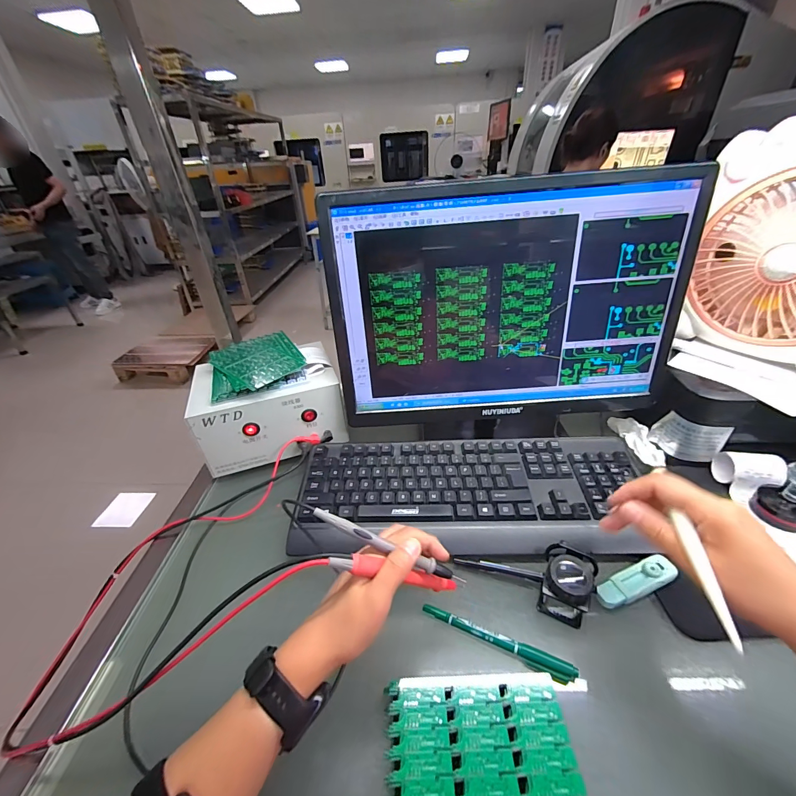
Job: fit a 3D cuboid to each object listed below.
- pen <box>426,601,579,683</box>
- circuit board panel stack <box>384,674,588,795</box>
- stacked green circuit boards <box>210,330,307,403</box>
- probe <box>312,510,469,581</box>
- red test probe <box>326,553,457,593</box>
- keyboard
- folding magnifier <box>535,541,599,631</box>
[{"bbox_3d":[0.089,0.226,0.327,0.136,0.016,0.013,12,38,22],"label":"pen"},{"bbox_3d":[0.060,0.265,0.262,0.131,0.030,0.088,-3,35,1],"label":"circuit board panel stack"},{"bbox_3d":[-0.213,-0.054,0.532,0.126,0.021,0.151,-17,37,-19],"label":"stacked green circuit boards"},{"bbox_3d":[-0.006,0.125,0.296,0.139,0.011,0.013,27,37,-5],"label":"probe"},{"bbox_3d":[0.001,0.145,0.291,0.123,0.011,0.012,26,25,-26],"label":"red test probe"},{"bbox_3d":[0.087,0.117,0.445,0.419,0.034,0.157,-2,35,3],"label":"keyboard"},{"bbox_3d":[0.165,0.181,0.344,0.046,0.057,0.049,17,39,27],"label":"folding magnifier"}]

